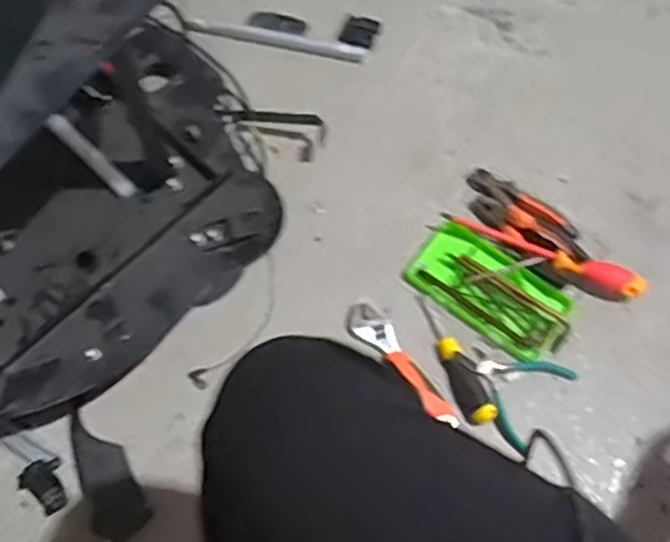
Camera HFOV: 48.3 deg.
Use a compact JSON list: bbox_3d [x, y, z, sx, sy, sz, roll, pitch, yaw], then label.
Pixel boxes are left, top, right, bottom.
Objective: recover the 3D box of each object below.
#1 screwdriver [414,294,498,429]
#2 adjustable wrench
[{"bbox_3d":[0.142,0.099,0.869,0.034,0.025,0.163,-17,70,-7],"label":"screwdriver"},{"bbox_3d":[0.082,0.106,0.881,0.044,0.020,0.183,-40,75,-15],"label":"adjustable wrench"}]

